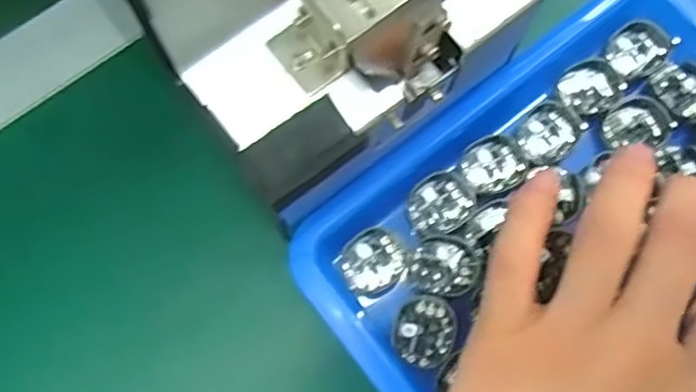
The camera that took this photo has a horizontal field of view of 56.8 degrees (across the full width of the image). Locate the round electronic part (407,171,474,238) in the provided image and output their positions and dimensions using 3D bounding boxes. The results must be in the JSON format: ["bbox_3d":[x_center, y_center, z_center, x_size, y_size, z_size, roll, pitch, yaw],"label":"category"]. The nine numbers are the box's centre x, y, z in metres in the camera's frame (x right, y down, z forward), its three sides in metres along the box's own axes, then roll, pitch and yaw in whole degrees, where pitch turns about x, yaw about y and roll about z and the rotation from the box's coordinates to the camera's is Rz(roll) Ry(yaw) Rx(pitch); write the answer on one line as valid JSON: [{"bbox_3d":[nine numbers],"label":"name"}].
[{"bbox_3d":[0.039,0.003,0.275,0.028,0.004,0.024,-28,74,-9],"label":"round electronic part"}]

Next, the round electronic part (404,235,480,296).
[{"bbox_3d":[0.040,0.028,0.269,0.029,0.004,0.025,17,72,5],"label":"round electronic part"}]

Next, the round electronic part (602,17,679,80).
[{"bbox_3d":[0.132,-0.067,0.295,0.024,0.011,0.026,0,72,-1],"label":"round electronic part"}]

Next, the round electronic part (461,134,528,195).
[{"bbox_3d":[0.064,-0.013,0.279,0.029,0.004,0.024,-20,73,-7],"label":"round electronic part"}]

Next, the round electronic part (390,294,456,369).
[{"bbox_3d":[0.031,0.055,0.261,0.025,0.004,0.028,1,72,0],"label":"round electronic part"}]

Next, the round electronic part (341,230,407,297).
[{"bbox_3d":[0.011,0.028,0.269,0.026,0.005,0.025,0,72,-1],"label":"round electronic part"}]

